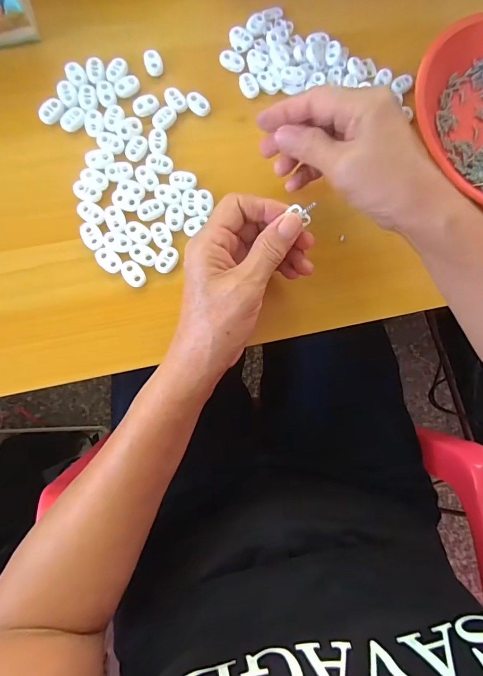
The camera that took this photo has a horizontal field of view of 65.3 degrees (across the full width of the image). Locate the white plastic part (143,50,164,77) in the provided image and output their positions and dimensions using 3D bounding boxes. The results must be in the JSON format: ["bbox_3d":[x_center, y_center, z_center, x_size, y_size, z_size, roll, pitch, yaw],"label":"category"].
[{"bbox_3d":[-0.077,-0.239,0.329,0.016,0.005,0.022,-10,85,-8],"label":"white plastic part"}]

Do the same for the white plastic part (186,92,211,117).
[{"bbox_3d":[-0.038,-0.203,0.329,0.022,0.007,0.014,38,81,-1],"label":"white plastic part"}]

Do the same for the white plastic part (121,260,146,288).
[{"bbox_3d":[-0.087,-0.052,0.304,0.015,0.004,0.024,-34,88,-9],"label":"white plastic part"}]

